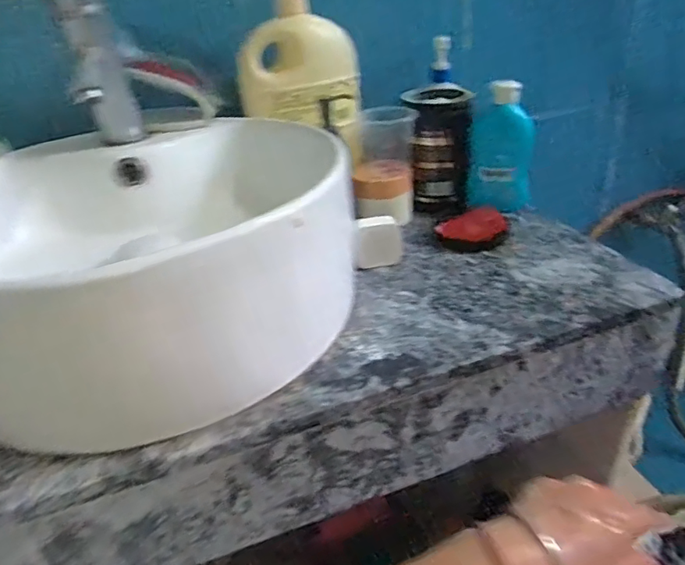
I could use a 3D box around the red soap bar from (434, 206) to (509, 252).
[{"bbox_3d":[0.164,-0.066,0.628,0.100,0.011,0.077,-27,36,-31],"label":"red soap bar"}]

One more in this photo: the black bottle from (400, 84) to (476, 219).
[{"bbox_3d":[0.126,-0.173,0.678,0.085,0.144,0.098,1,31,12],"label":"black bottle"}]

